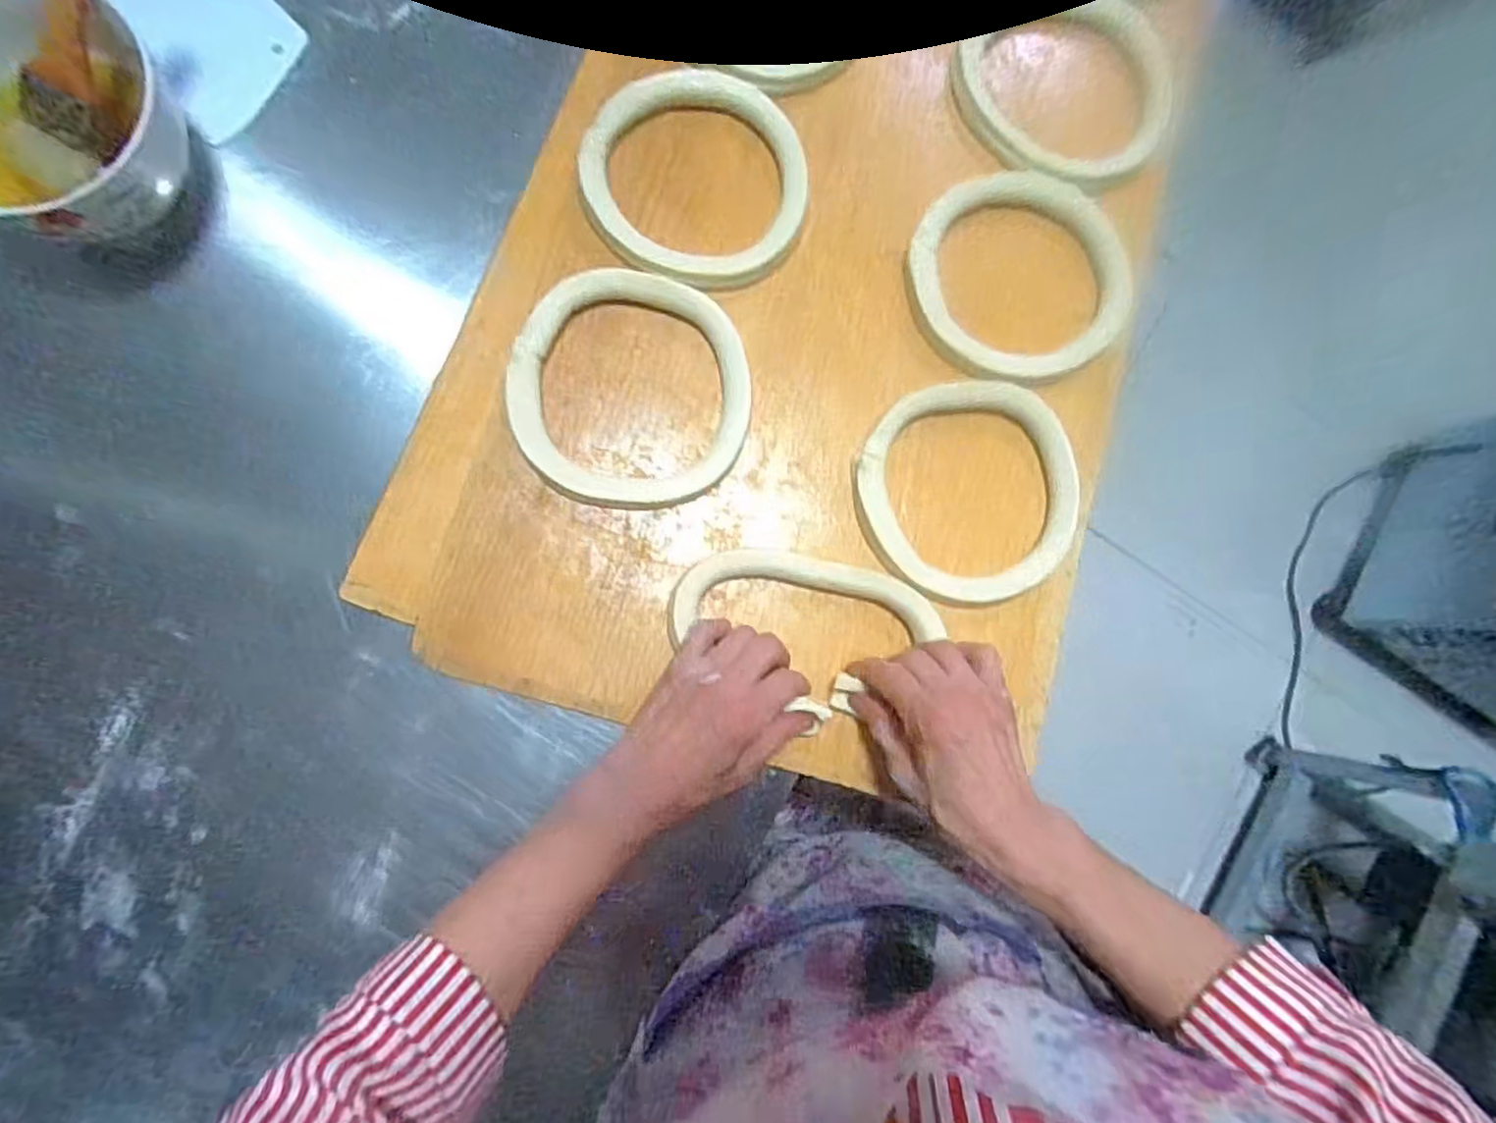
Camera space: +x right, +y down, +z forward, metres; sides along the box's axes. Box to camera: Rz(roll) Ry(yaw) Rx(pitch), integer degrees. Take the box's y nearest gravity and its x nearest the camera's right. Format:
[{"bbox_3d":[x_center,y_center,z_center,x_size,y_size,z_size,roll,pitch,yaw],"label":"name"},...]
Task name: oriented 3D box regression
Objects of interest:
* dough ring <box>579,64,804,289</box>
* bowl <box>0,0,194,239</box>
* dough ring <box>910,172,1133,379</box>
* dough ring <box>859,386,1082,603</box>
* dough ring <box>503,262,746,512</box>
[{"bbox_3d":[-0.039,-0.278,0.491,0.163,0.013,0.161,3,83,-4],"label":"dough ring"},{"bbox_3d":[-0.434,-0.284,0.429,0.155,0.083,0.158,18,83,-2],"label":"bowl"},{"bbox_3d":[0.201,-0.207,0.490,0.151,0.025,0.150,0,83,-4],"label":"dough ring"},{"bbox_3d":[0.155,-0.048,0.463,0.147,0.022,0.148,0,83,-4],"label":"dough ring"},{"bbox_3d":[-0.078,-0.114,0.451,0.155,0.024,0.152,0,83,-4],"label":"dough ring"}]

